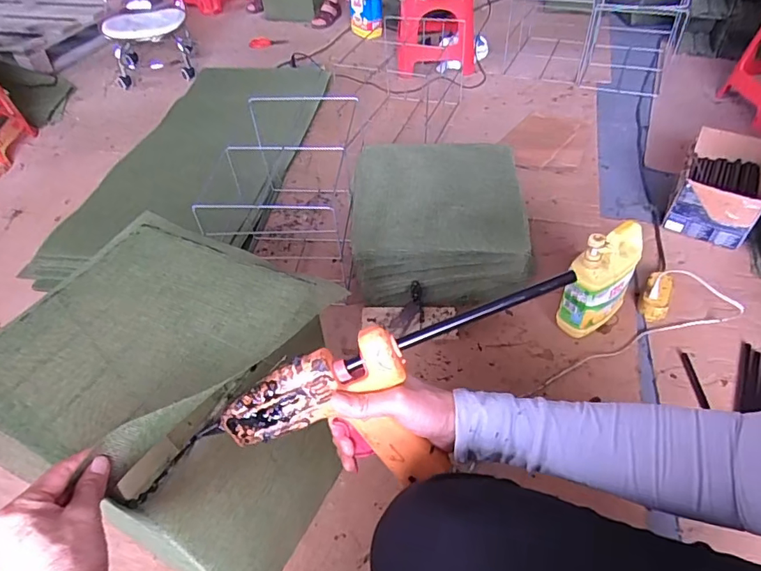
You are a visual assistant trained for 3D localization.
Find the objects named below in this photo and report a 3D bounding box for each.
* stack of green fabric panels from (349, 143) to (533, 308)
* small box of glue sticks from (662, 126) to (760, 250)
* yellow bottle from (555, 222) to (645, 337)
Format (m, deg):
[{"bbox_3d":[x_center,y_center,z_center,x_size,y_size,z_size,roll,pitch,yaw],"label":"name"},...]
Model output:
[{"bbox_3d":[0.121,-0.135,1.077,0.351,0.209,0.306,-3,46,0],"label":"stack of green fabric panels"},{"bbox_3d":[0.838,-0.251,1.205,0.188,0.139,0.308,23,51,23],"label":"small box of glue sticks"},{"bbox_3d":[0.417,-0.008,0.938,0.140,0.239,0.076,-32,52,-26],"label":"yellow bottle"}]

